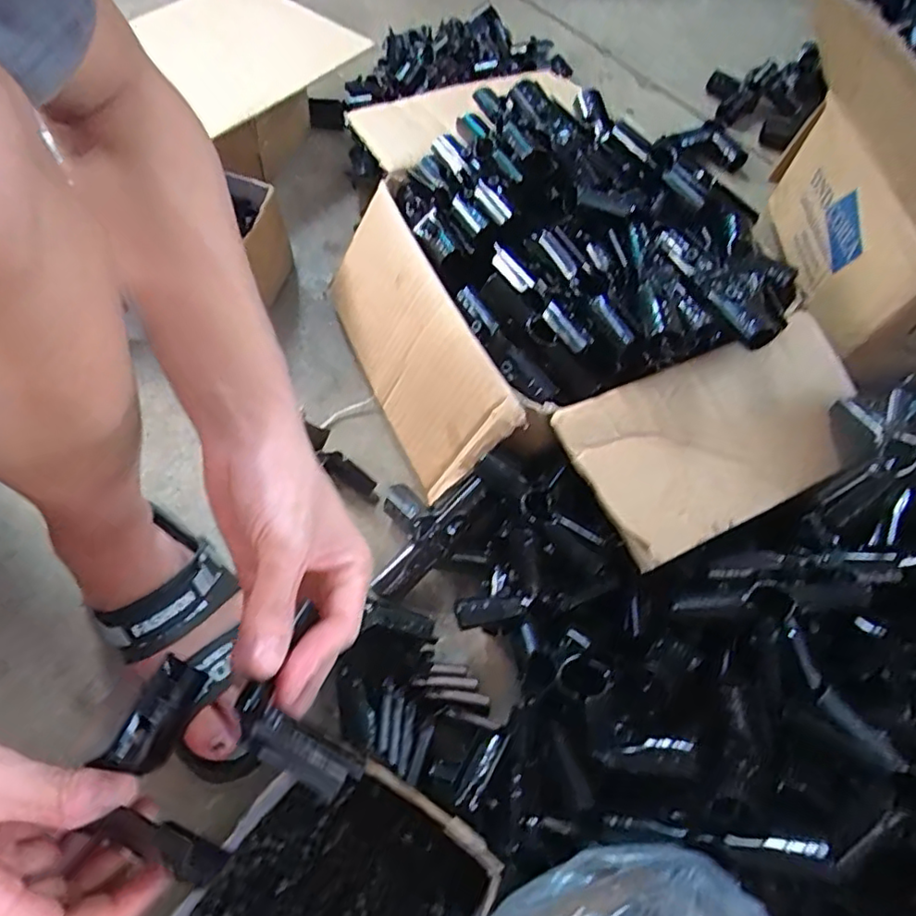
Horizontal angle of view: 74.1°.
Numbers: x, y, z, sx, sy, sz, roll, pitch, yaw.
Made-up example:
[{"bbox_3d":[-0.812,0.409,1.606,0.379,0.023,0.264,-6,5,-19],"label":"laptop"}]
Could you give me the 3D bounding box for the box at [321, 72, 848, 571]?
[{"bbox_3d":[0.085,-0.161,0.579,0.351,0.166,0.544,-24,64,-16],"label":"box"}]

